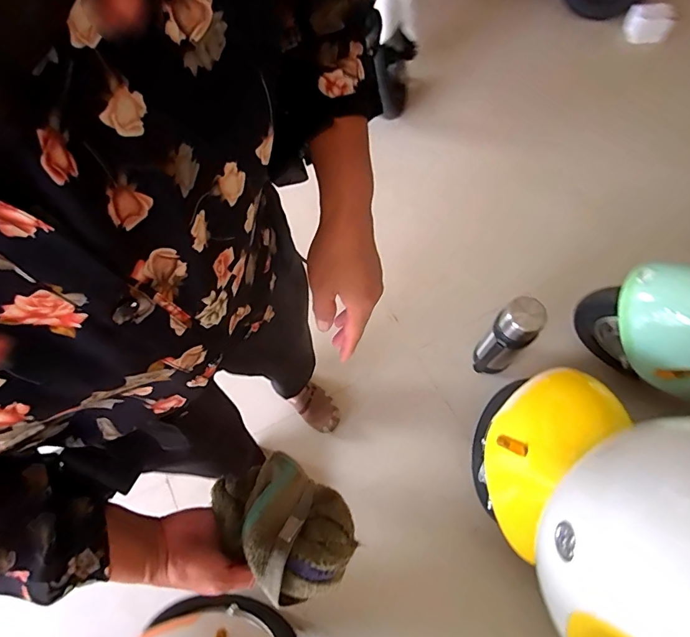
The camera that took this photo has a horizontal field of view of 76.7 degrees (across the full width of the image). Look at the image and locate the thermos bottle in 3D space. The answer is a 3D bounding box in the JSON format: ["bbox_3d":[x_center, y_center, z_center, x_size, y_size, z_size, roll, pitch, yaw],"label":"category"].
[{"bbox_3d":[0.426,0.061,1.172,0.096,0.357,0.102,0,65,1],"label":"thermos bottle"}]

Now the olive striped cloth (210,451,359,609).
[{"bbox_3d":[-0.064,0.208,0.449,0.149,0.061,0.105,38,71,17],"label":"olive striped cloth"}]

